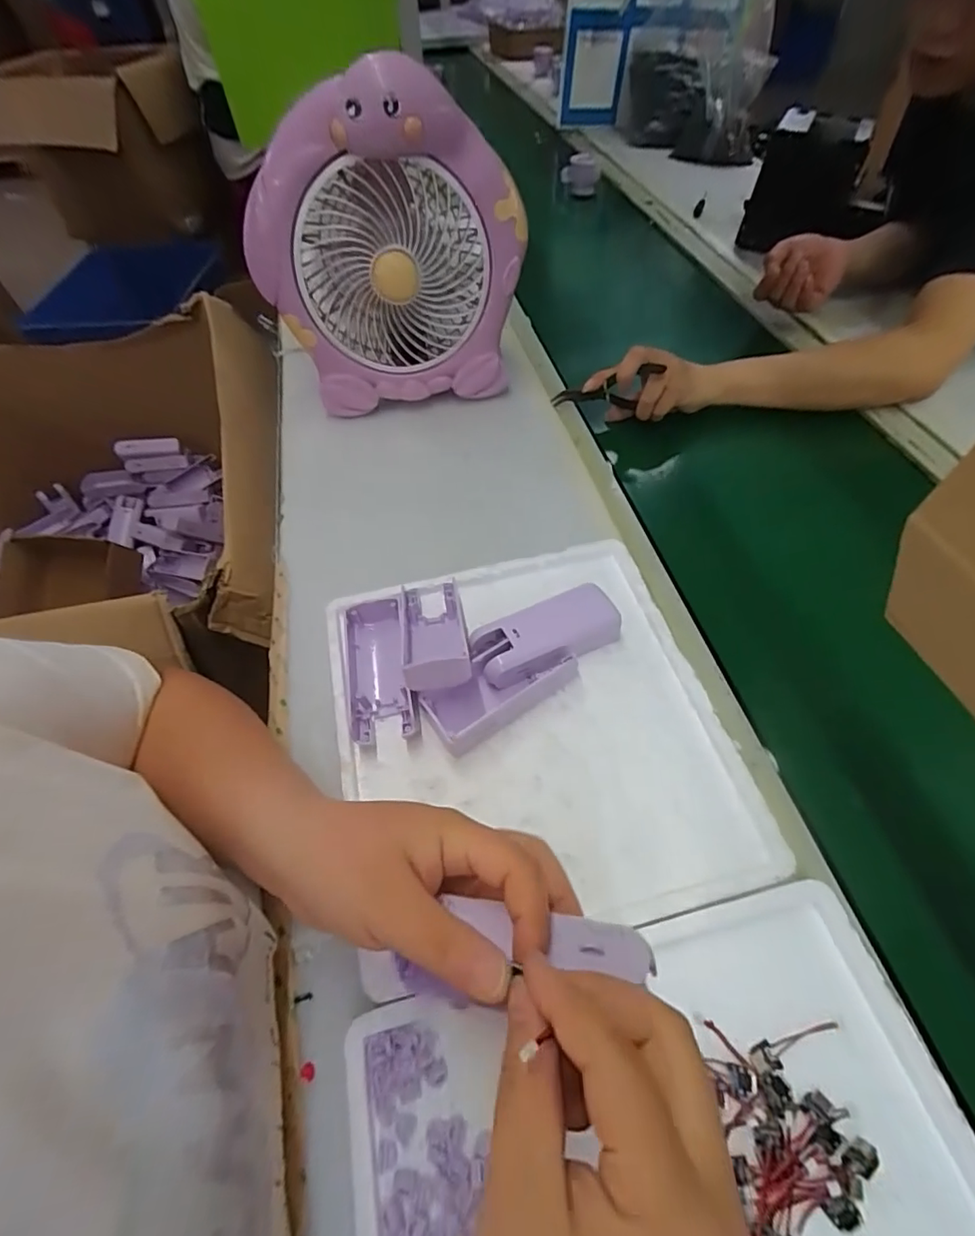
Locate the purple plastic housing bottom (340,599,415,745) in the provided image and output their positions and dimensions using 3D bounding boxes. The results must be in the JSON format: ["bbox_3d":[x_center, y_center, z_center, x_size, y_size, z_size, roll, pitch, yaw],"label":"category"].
[{"bbox_3d":[-0.084,0.035,0.388,0.047,0.021,0.115,-11,56,-5],"label":"purple plastic housing bottom"}]

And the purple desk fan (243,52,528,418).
[{"bbox_3d":[-0.104,-0.374,0.549,0.265,0.251,0.135,-10,56,-4],"label":"purple desk fan"}]

